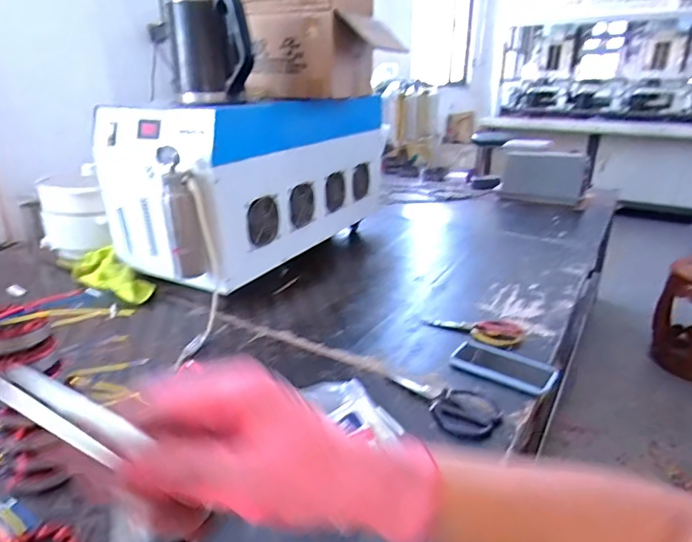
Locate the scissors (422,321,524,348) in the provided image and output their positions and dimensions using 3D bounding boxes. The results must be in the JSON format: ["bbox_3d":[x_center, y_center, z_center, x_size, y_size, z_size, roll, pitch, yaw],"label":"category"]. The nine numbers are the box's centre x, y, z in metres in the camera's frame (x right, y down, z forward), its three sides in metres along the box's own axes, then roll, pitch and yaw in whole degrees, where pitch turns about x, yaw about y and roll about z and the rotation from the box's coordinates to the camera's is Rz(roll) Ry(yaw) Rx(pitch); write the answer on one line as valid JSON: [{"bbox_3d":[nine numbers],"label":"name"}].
[{"bbox_3d":[0.260,0.112,0.966,0.189,0.015,0.099,13,26,27],"label":"scissors"}]

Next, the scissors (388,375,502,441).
[{"bbox_3d":[0.143,0.202,0.729,0.185,0.021,0.087,14,27,29],"label":"scissors"}]

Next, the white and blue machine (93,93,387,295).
[{"bbox_3d":[-0.212,-0.272,1.279,0.363,0.362,0.794,16,28,32],"label":"white and blue machine"}]

